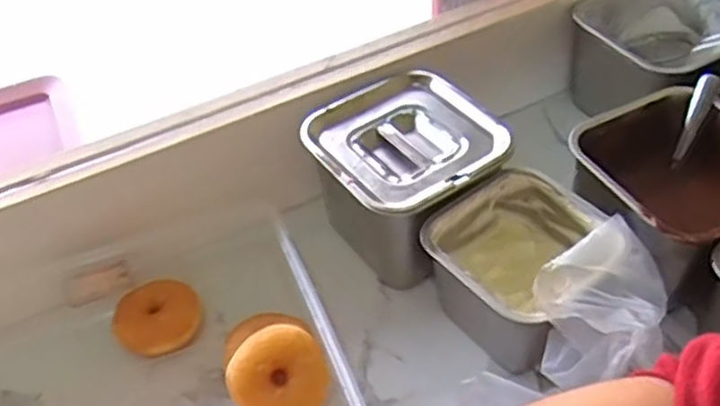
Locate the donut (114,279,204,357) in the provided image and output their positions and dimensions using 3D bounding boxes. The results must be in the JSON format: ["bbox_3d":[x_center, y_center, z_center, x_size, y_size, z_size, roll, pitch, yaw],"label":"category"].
[{"bbox_3d":[-0.163,0.093,0.574,0.067,0.024,0.059,-28,52,-21],"label":"donut"}]

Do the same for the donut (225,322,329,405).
[{"bbox_3d":[-0.058,0.126,0.515,0.071,0.024,0.067,42,80,-4],"label":"donut"}]

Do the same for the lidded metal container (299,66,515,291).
[{"bbox_3d":[0.040,-0.018,0.606,0.139,0.113,0.140,-29,52,-21],"label":"lidded metal container"}]

